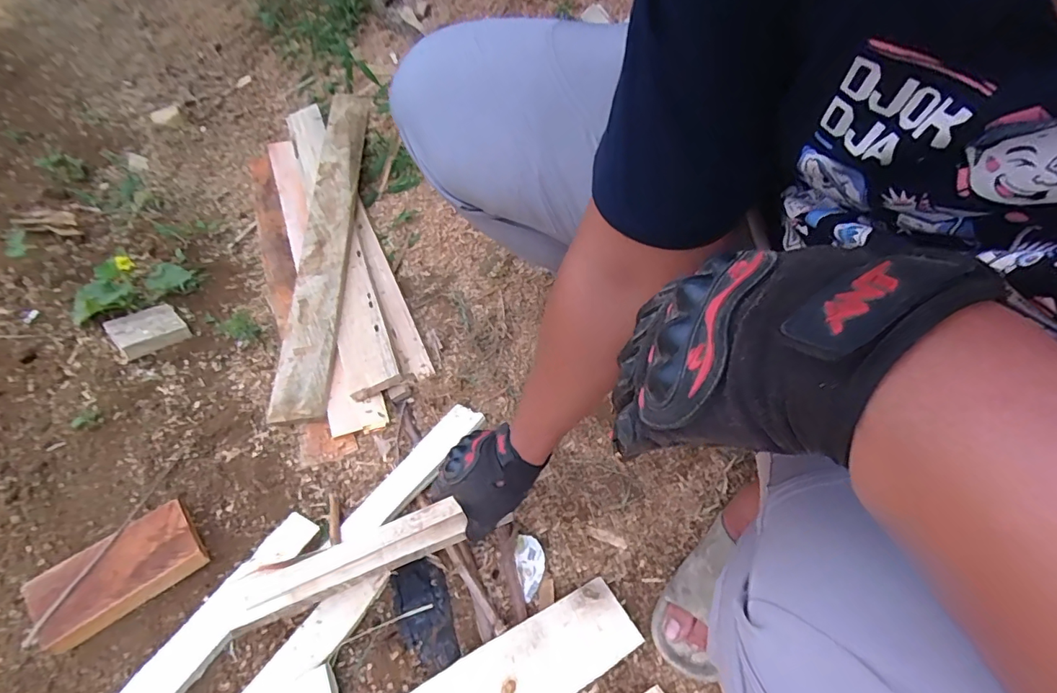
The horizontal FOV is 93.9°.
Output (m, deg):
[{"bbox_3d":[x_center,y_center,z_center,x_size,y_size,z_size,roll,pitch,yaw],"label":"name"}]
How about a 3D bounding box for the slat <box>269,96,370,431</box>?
[{"bbox_3d":[-0.408,-0.246,1.013,0.101,0.023,0.899,-7,59,4],"label":"slat"}]

